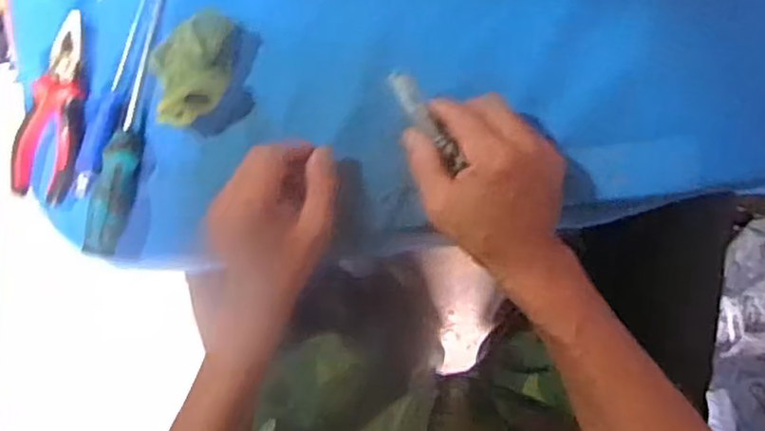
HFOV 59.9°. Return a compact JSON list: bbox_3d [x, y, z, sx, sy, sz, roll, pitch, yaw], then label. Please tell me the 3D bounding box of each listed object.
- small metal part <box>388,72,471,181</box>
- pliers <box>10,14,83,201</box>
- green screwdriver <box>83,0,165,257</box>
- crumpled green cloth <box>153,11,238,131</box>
[{"bbox_3d":[0.032,-0.068,0.482,0.016,0.007,0.081,-34,93,7],"label":"small metal part"},{"bbox_3d":[-0.280,-0.092,0.564,0.059,0.013,0.155,8,89,10],"label":"pliers"},{"bbox_3d":[-0.209,-0.088,0.547,0.025,0.027,0.242,9,89,10],"label":"green screwdriver"},{"bbox_3d":[-0.157,-0.119,0.534,0.061,0.038,0.092,10,89,10],"label":"crumpled green cloth"}]

